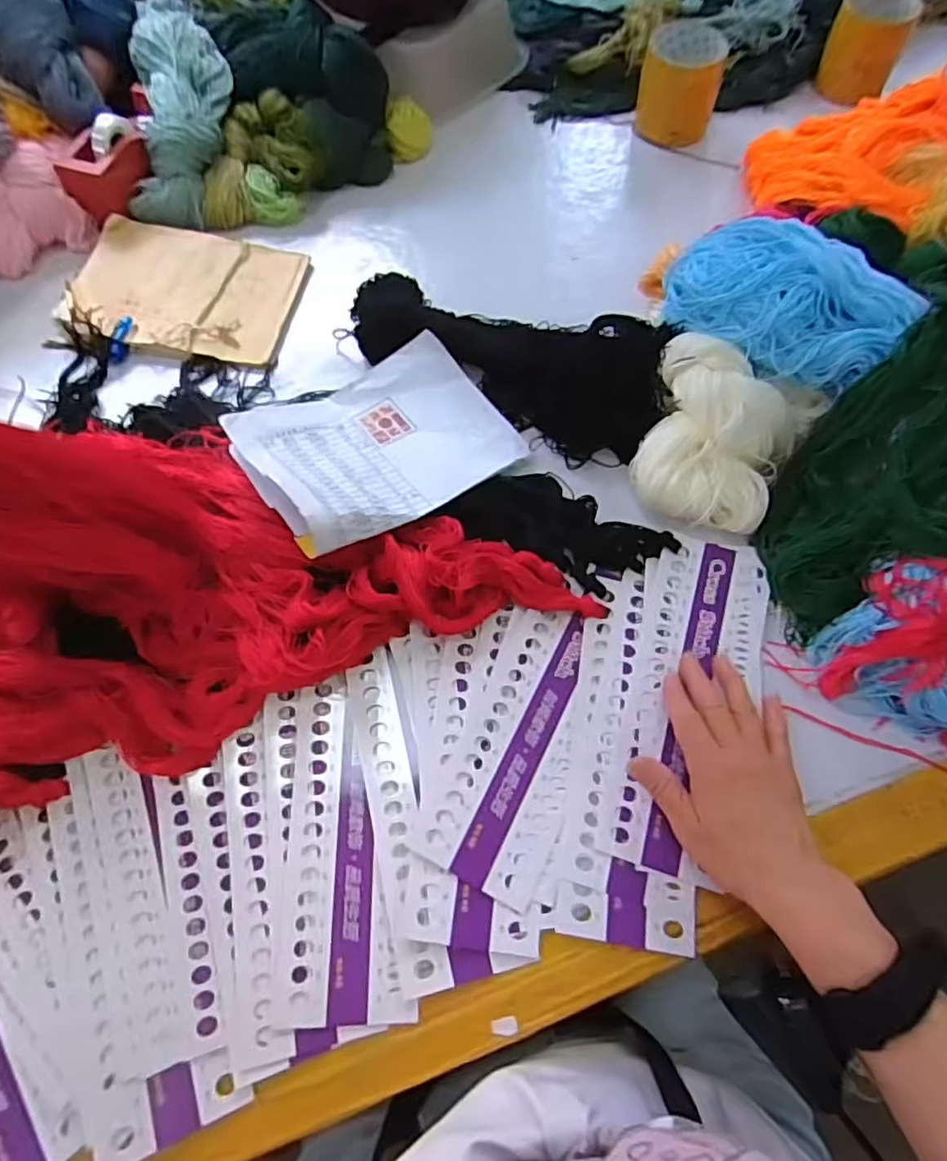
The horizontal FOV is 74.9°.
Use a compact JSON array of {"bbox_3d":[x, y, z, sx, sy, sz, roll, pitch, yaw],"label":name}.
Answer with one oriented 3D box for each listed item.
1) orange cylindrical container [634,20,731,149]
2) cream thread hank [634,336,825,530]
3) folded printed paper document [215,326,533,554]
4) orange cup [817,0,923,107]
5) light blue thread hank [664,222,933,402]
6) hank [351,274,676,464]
[{"bbox_3d":[0.230,-0.558,0.689,0.087,0.070,0.092,11,67,5],"label":"orange cylindrical container"},{"bbox_3d":[0.191,-0.112,0.488,0.124,0.074,0.129,25,68,11],"label":"cream thread hank"},{"bbox_3d":[-0.075,-0.114,0.495,0.201,0.065,0.147,-36,70,-15],"label":"folded printed paper document"},{"bbox_3d":[0.453,-0.620,0.714,0.083,0.080,0.084,25,67,11],"label":"orange cup"},{"bbox_3d":[0.239,-0.217,0.478,0.172,0.052,0.101,42,73,16],"label":"light blue thread hank"},{"bbox_3d":[0.024,-0.204,0.547,0.298,0.050,0.114,23,67,10],"label":"hank"}]

